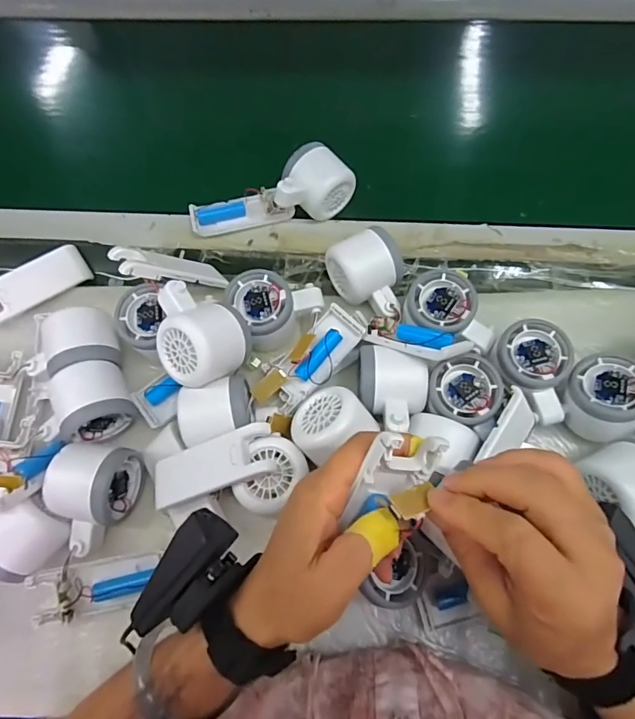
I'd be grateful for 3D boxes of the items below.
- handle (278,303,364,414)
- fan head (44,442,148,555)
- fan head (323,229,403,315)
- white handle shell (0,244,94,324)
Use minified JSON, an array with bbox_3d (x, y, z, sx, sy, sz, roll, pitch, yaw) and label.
[{"bbox_3d":[0.000,0.002,0.398,0.036,0.025,0.097,34,76,12],"label":"handle"},{"bbox_3d":[-0.175,0.109,0.362,0.053,0.055,0.083,7,71,4],"label":"fan head"},{"bbox_3d":[0.052,-0.075,0.431,0.059,0.053,0.078,-31,73,-8],"label":"fan head"},{"bbox_3d":[-0.277,-0.074,0.454,0.102,0.015,0.039,-31,107,-12],"label":"white handle shell"}]

